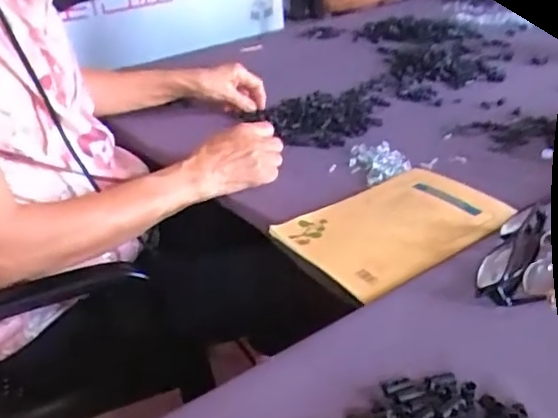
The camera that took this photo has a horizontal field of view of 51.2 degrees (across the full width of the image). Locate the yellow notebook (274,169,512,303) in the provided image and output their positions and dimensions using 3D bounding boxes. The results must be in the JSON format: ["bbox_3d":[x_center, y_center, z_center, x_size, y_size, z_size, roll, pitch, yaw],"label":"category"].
[{"bbox_3d":[0.119,0.010,0.577,0.223,0.016,0.138,-22,34,-30],"label":"yellow notebook"}]

